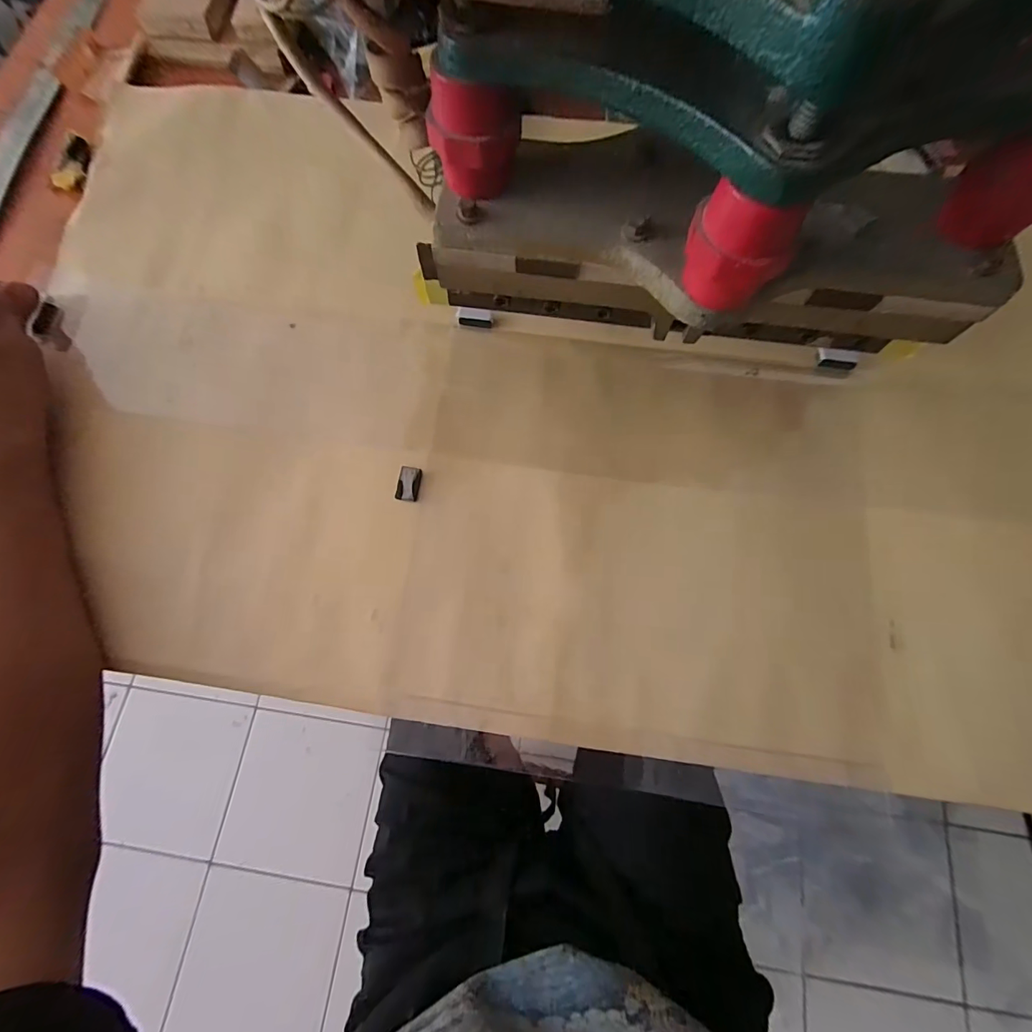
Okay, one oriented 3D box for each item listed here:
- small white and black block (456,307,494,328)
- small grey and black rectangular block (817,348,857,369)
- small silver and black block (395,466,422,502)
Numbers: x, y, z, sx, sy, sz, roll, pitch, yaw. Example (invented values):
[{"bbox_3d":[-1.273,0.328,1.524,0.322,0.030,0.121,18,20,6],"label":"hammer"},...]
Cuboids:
[{"bbox_3d":[-0.030,-0.144,0.321,0.026,0.011,0.008,3,74,1],"label":"small white and black block"},{"bbox_3d":[0.224,-0.110,0.308,0.026,0.009,0.007,11,74,4],"label":"small grey and black rectangular block"},{"bbox_3d":[-0.070,-0.021,0.287,0.015,0.005,0.023,9,74,3],"label":"small silver and black block"}]

